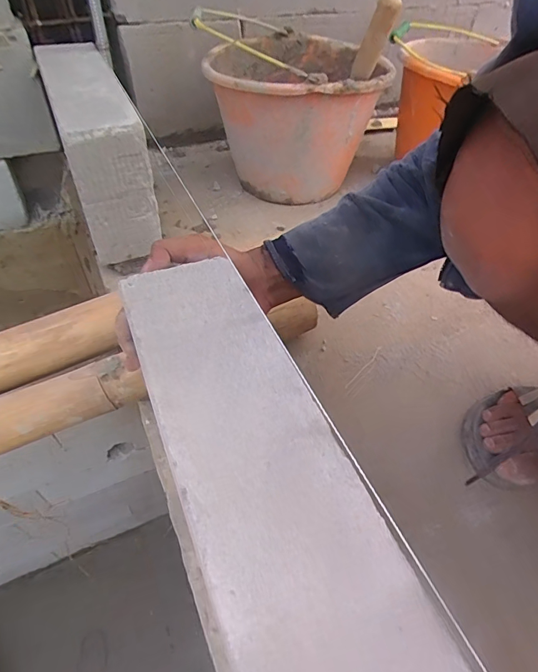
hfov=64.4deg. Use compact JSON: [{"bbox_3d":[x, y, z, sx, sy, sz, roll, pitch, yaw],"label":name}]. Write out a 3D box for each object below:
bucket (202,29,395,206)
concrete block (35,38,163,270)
[{"bbox_3d":[0.040,-0.403,0.790,0.274,0.216,0.272,2,49,-2],"label":"bucket"},{"bbox_3d":[-0.279,-0.317,0.695,0.100,0.191,0.375,-17,52,-18],"label":"concrete block"}]

